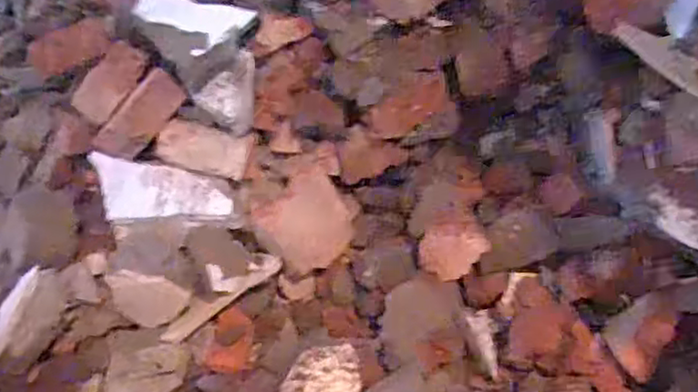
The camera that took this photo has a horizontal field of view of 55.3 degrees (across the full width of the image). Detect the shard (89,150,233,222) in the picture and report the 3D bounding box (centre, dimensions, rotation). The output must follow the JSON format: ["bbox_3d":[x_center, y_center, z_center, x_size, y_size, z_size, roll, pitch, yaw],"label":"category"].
[{"bbox_3d":[-0.201,-0.001,0.701,0.156,0.063,0.012,11,6,10],"label":"shard"}]

